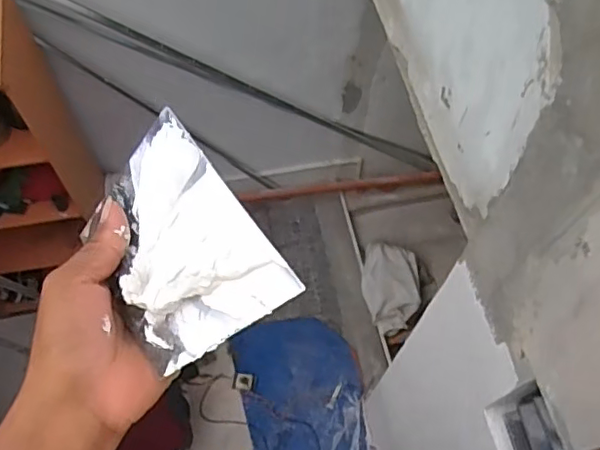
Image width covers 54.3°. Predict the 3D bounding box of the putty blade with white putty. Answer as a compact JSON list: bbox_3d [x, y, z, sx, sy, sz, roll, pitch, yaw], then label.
[{"bbox_3d":[-0.075,0.010,0.336,0.092,0.020,0.145,-42,62,7],"label":"putty blade with white putty"}]

